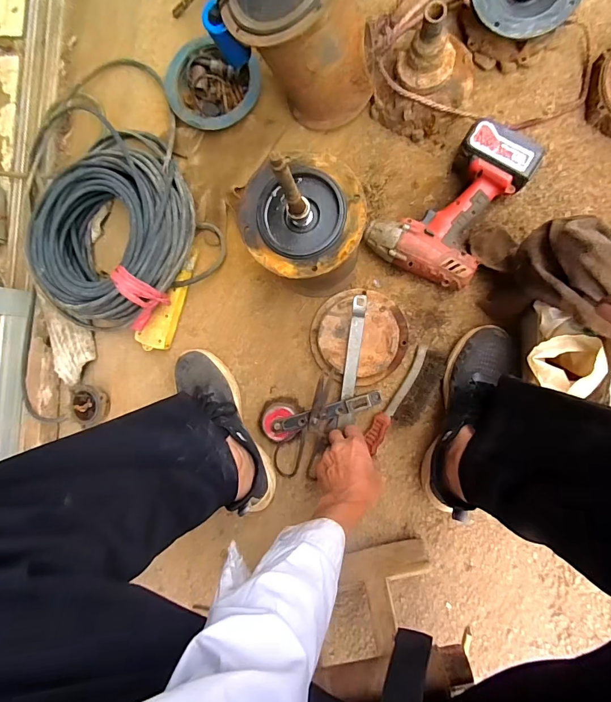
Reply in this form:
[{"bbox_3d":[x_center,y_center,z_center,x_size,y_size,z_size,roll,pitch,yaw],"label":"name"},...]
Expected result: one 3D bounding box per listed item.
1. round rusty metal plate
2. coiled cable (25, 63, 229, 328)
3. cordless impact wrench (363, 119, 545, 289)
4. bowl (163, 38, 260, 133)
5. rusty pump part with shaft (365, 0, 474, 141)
[{"bbox_3d":[0.084,-0.023,0.640,0.150,0.035,0.148,0,91,10],"label":"round rusty metal plate"},{"bbox_3d":[-0.345,-0.267,0.670,0.322,0.107,0.471,-20,87,7],"label":"coiled cable"},{"bbox_3d":[0.218,-0.214,0.596,0.145,0.080,0.223,30,96,8],"label":"cordless impact wrench"},{"bbox_3d":[-0.154,-0.429,0.661,0.151,0.032,0.132,29,95,8],"label":"bowl"},{"bbox_3d":[0.167,-0.414,0.569,0.154,0.148,0.155,9,92,9],"label":"rusty pump part with shaft"}]

